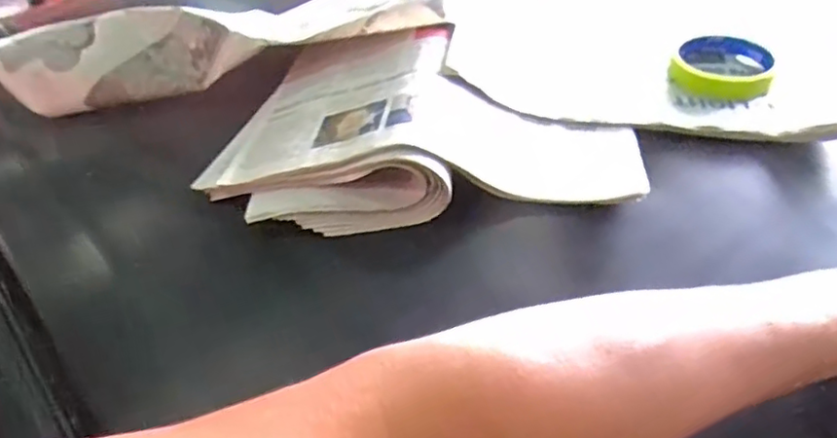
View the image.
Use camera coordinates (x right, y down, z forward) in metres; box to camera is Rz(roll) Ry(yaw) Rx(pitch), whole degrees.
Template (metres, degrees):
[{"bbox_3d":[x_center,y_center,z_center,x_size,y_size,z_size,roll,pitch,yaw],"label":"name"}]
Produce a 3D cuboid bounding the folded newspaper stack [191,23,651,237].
[{"bbox_3d":[-0.011,-0.078,0.489,0.310,0.061,0.200,-3,37,6],"label":"folded newspaper stack"}]

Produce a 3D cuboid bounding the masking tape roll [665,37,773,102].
[{"bbox_3d":[0.263,-0.132,0.545,0.080,0.028,0.078,-5,37,4],"label":"masking tape roll"}]

